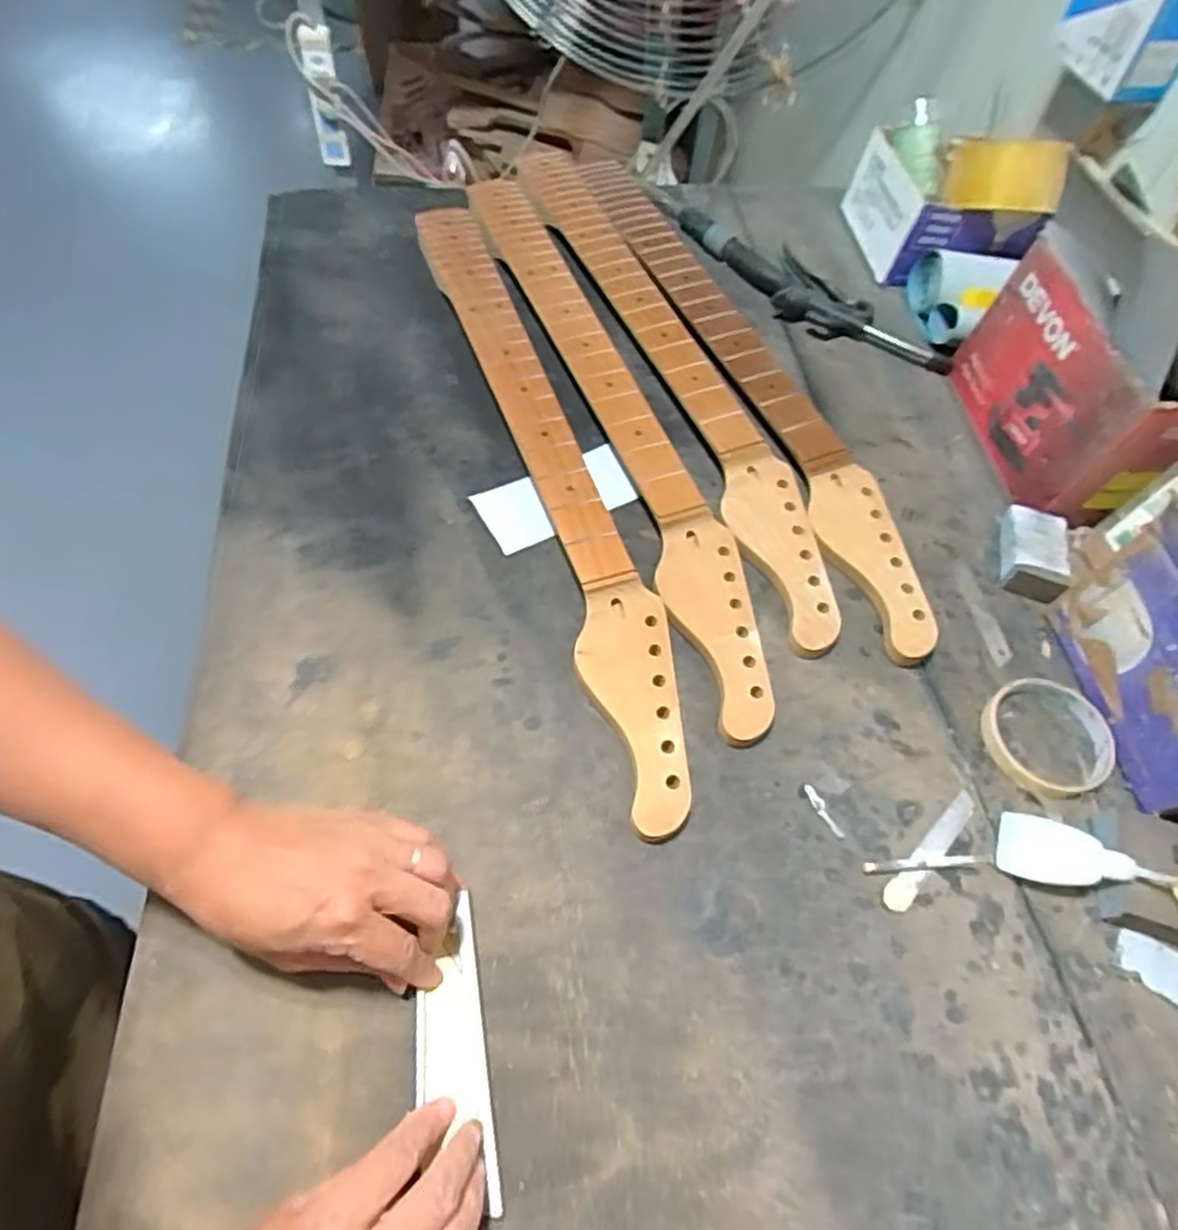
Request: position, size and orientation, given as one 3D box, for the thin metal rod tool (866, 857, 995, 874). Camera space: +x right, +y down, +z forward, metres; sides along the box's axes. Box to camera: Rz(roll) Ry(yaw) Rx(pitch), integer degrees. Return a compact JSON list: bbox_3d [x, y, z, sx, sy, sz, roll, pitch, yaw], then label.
[{"bbox_3d":[0.218,0.159,0.470,0.084,0.005,0.007,-2,61,-5],"label":"thin metal rod tool"}]

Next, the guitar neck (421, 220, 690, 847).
[{"bbox_3d":[-0.036,-0.132,0.612,0.070,0.031,0.633,-15,63,-12],"label":"guitar neck"}]

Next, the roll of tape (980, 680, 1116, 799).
[{"bbox_3d":[0.324,0.085,0.518,0.086,0.016,0.084,2,60,-3],"label":"roll of tape"}]

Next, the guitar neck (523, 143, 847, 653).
[{"bbox_3d":[0.071,-0.243,0.686,0.074,0.027,0.638,-18,63,-14],"label":"guitar neck"}]

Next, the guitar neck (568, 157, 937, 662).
[{"bbox_3d":[0.147,-0.243,0.690,0.085,0.029,0.645,-18,63,-13],"label":"guitar neck"}]

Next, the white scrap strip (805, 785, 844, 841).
[{"bbox_3d":[0.157,0.131,0.487,0.009,0.004,0.040,-24,65,-16],"label":"white scrap strip"}]

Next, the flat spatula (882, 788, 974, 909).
[{"bbox_3d":[0.225,0.152,0.477,0.102,0.004,0.017,-37,69,-22],"label":"flat spatula"}]

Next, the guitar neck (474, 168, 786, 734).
[{"bbox_3d":[0.021,-0.182,0.644,0.069,0.029,0.627,-17,63,-13],"label":"guitar neck"}]

